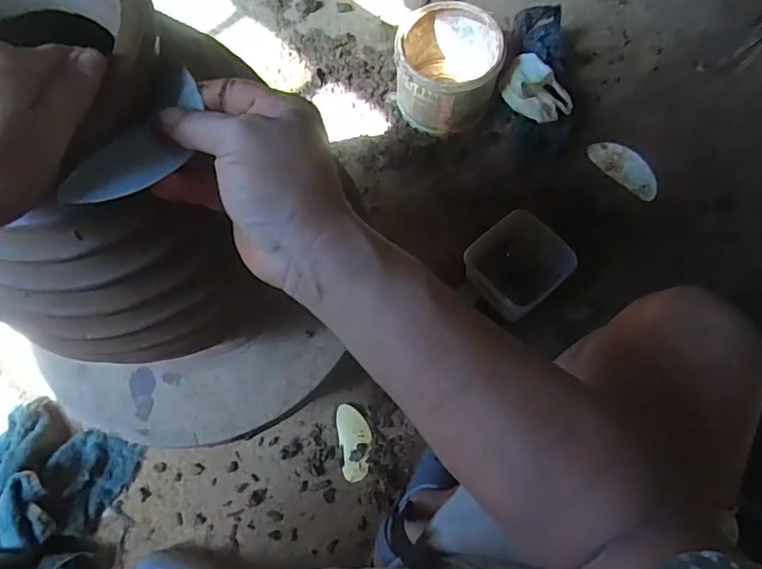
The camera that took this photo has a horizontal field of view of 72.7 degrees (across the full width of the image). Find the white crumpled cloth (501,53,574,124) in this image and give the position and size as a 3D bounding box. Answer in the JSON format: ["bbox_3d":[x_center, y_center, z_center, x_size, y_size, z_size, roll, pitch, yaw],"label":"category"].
[{"bbox_3d":[0.260,-0.334,0.880,0.085,0.055,0.128,-38,73,-10],"label":"white crumpled cloth"}]

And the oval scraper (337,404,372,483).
[{"bbox_3d":[-0.039,0.240,0.791,0.049,0.006,0.110,-9,71,-1],"label":"oval scraper"}]

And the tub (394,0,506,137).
[{"bbox_3d":[0.119,-0.377,0.919,0.170,0.133,0.187,-1,71,2],"label":"tub"}]

